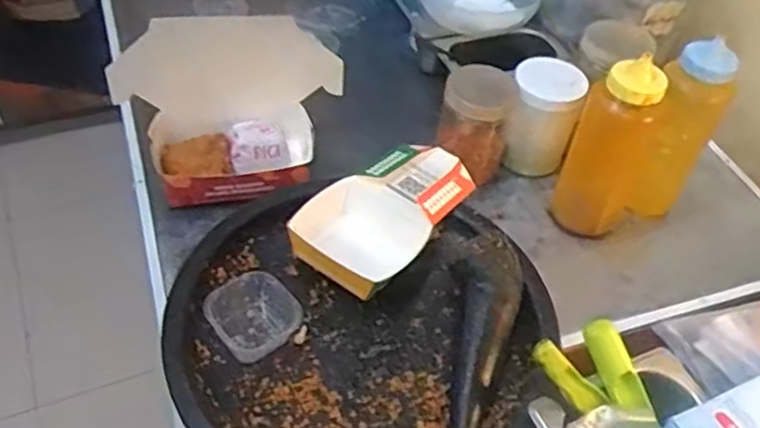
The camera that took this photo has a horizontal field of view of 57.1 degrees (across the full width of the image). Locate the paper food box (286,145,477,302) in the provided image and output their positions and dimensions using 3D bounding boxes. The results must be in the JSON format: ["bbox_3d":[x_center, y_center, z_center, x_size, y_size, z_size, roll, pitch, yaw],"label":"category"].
[{"bbox_3d":[0.012,-0.011,0.747,0.111,0.049,0.230,28,50,19],"label":"paper food box"}]

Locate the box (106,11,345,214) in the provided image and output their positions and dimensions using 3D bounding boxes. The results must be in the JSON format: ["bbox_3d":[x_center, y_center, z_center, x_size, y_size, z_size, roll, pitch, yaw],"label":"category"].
[{"bbox_3d":[-0.161,-0.115,0.781,0.245,0.171,0.128,-8,48,-14],"label":"box"}]

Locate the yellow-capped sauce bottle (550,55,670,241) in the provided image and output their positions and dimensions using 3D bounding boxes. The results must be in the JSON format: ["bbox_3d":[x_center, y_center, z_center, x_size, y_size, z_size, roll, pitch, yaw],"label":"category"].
[{"bbox_3d":[0.266,-0.080,0.801,0.087,0.219,0.075,20,48,12],"label":"yellow-capped sauce bottle"}]

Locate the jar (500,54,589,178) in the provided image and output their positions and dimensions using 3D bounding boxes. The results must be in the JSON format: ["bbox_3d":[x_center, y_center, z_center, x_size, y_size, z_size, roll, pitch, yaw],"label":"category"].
[{"bbox_3d":[0.204,-0.122,0.888,0.084,0.124,0.082,3,47,-3],"label":"jar"}]

